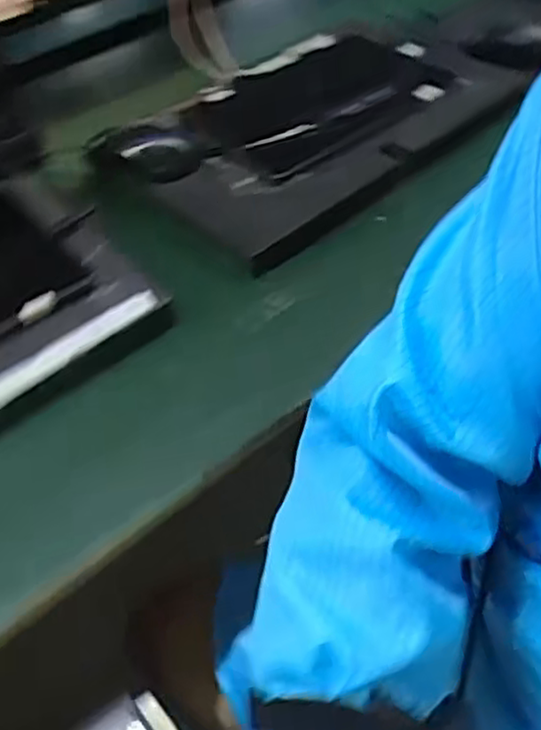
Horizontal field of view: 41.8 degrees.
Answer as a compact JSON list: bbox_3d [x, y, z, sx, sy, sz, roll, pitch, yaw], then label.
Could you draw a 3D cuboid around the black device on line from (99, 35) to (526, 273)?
[{"bbox_3d":[0.051,-0.253,0.726,0.404,0.044,0.245,-33,50,-23],"label":"black device on line"}]

